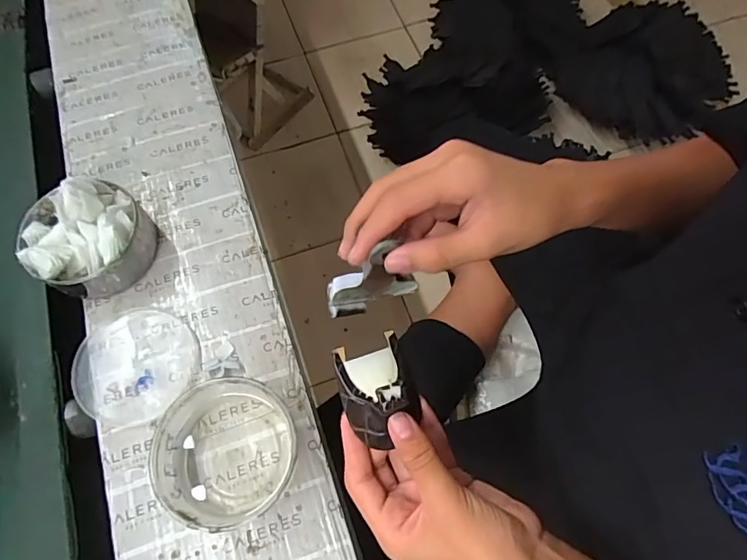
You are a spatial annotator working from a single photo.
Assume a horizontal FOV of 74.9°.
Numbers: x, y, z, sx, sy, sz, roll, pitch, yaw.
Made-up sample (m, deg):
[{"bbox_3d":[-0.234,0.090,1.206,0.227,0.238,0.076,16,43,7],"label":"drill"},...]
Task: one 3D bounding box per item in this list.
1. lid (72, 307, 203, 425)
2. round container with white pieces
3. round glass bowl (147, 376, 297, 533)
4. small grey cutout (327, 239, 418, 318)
[{"bbox_3d":[-0.236,0.082,0.485,0.117,0.010,0.107,0,66,1],"label":"lid"},{"bbox_3d":[-0.299,-0.049,0.506,0.125,0.084,0.116,41,73,17],"label":"round container with white pieces"},{"bbox_3d":[-0.125,0.147,0.424,0.109,0.059,0.117,24,68,11],"label":"round glass bowl"},{"bbox_3d":[-0.002,0.001,0.308,0.058,0.050,0.020,-14,66,-3],"label":"small grey cutout"}]

